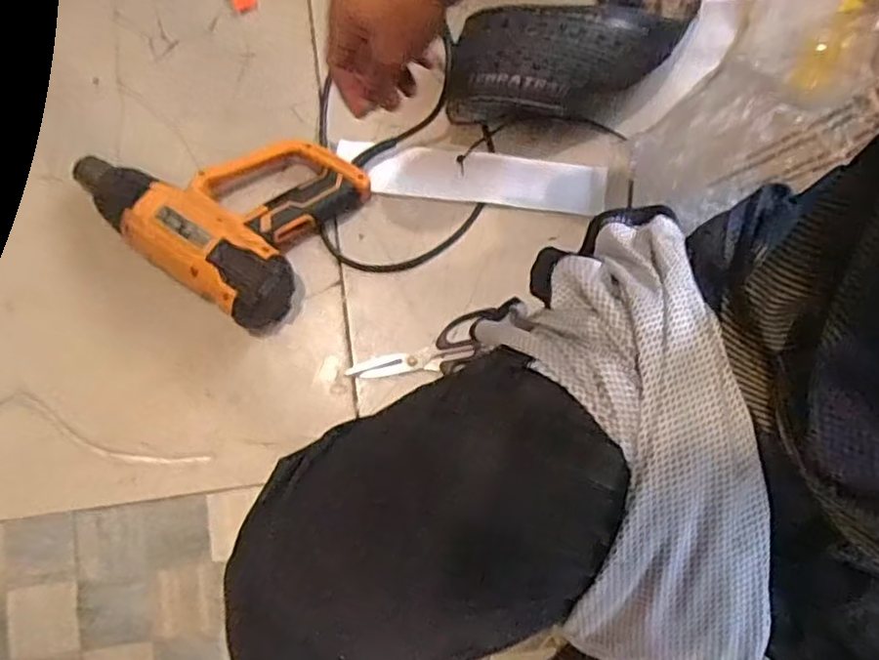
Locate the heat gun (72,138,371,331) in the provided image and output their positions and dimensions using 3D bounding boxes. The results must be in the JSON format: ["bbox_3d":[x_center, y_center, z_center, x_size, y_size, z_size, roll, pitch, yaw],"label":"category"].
[{"bbox_3d":[-0.229,-0.145,0.700,0.247,0.088,0.199,34,81,5],"label":"heat gun"}]

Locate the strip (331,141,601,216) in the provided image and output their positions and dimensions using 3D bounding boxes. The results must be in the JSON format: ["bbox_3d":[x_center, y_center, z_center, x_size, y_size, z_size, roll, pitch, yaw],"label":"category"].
[{"bbox_3d":[0.039,-0.175,0.749,0.296,0.013,0.063,6,79,0],"label":"strip"}]

